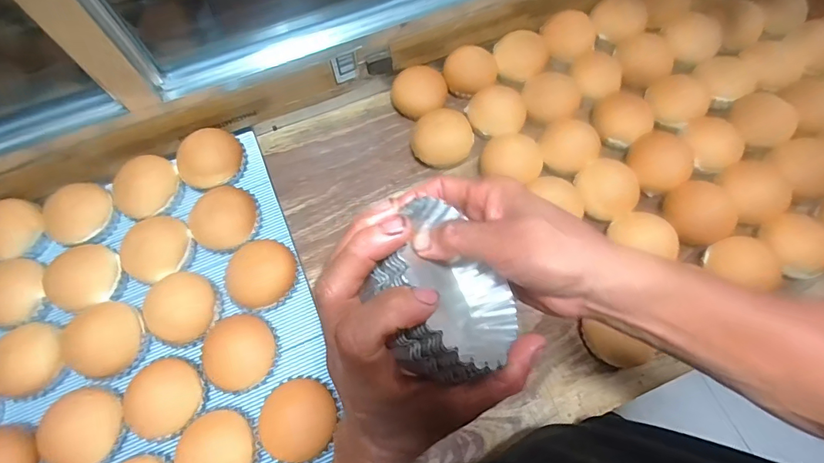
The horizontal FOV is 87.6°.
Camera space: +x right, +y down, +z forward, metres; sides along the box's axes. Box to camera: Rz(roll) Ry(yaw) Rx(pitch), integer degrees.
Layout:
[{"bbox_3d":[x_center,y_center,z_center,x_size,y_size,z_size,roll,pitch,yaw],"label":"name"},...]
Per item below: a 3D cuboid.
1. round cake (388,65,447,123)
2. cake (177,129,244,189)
[{"bbox_3d":[0.011,-0.232,0.715,0.084,0.043,0.078,0,68,0],"label":"round cake"},{"bbox_3d":[-0.305,-0.107,0.658,0.085,0.055,0.096,42,74,16],"label":"cake"}]

